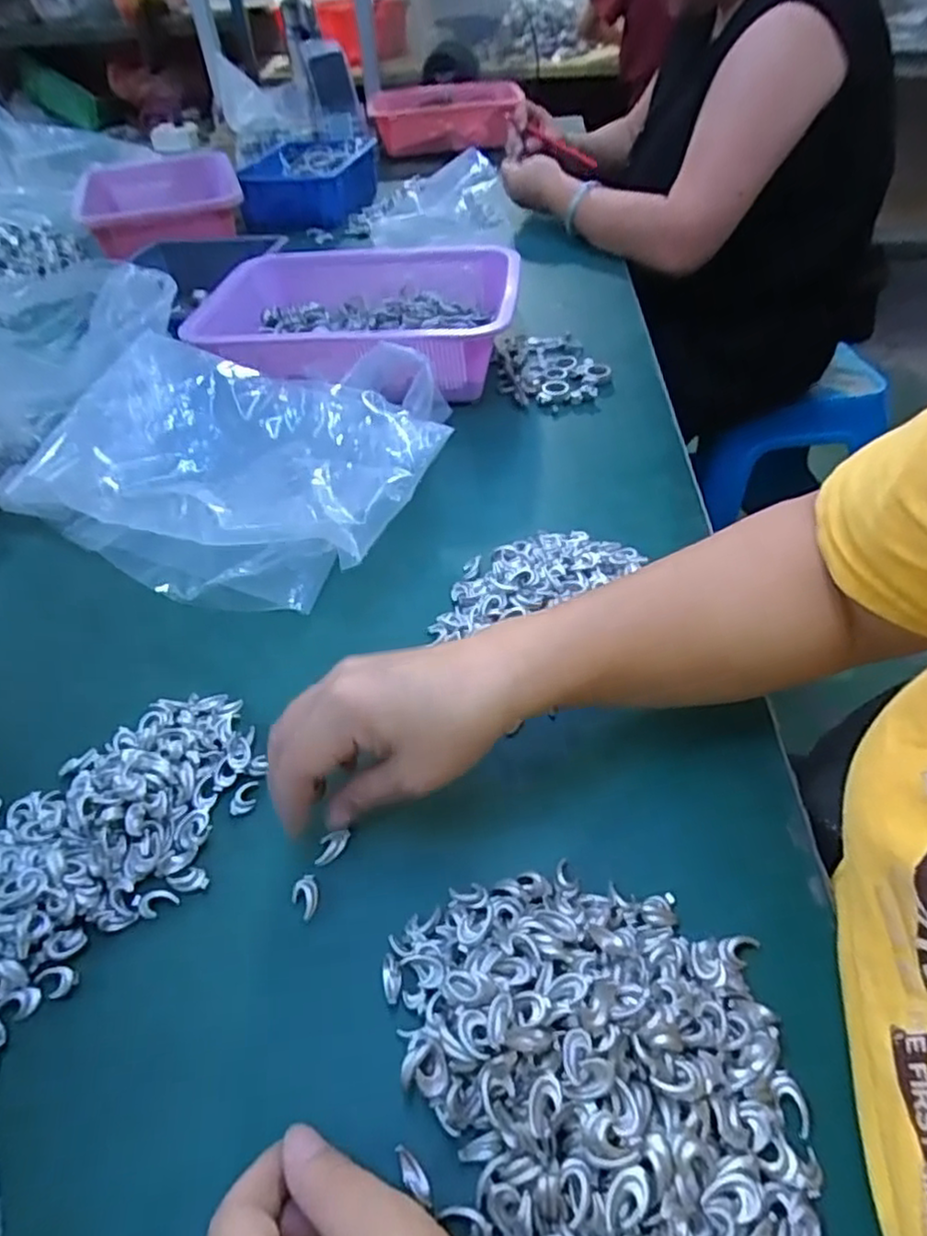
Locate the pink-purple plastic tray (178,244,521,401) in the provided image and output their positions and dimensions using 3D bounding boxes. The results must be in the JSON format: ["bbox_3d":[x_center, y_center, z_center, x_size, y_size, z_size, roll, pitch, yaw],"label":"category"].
[{"bbox_3d":[-0.100,-0.308,0.696,0.299,0.073,0.273,1,46,6],"label":"pink-purple plastic tray"}]

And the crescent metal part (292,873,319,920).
[{"bbox_3d":[-0.075,0.132,0.320,0.012,0.004,0.019,-17,48,-13],"label":"crescent metal part"}]

